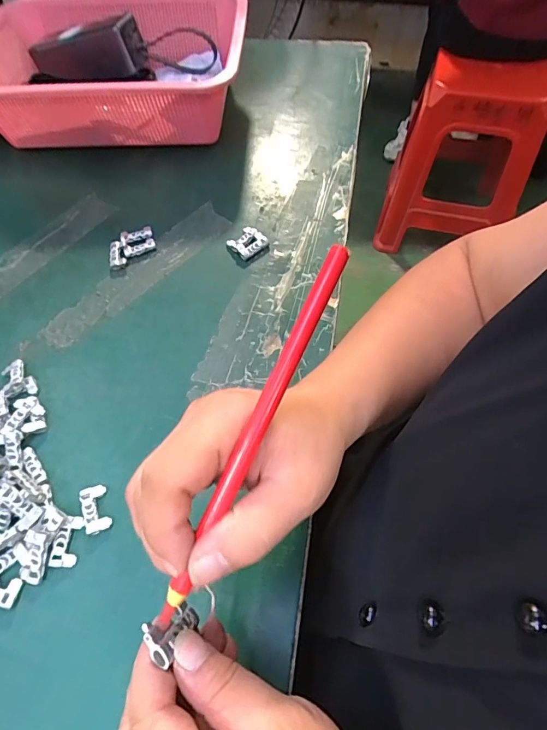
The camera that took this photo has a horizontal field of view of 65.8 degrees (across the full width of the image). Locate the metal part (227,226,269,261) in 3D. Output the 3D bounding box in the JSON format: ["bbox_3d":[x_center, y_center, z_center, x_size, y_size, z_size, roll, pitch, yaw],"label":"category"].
[{"bbox_3d":[-0.024,-0.115,0.397,0.030,0.008,0.030,-38,65,-18],"label":"metal part"}]

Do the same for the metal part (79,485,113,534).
[{"bbox_3d":[-0.118,0.095,0.281,0.016,0.005,0.030,-20,61,-9],"label":"metal part"}]

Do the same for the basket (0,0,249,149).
[{"bbox_3d":[-0.175,-0.335,0.487,0.288,0.091,0.210,2,60,4],"label":"basket"}]

